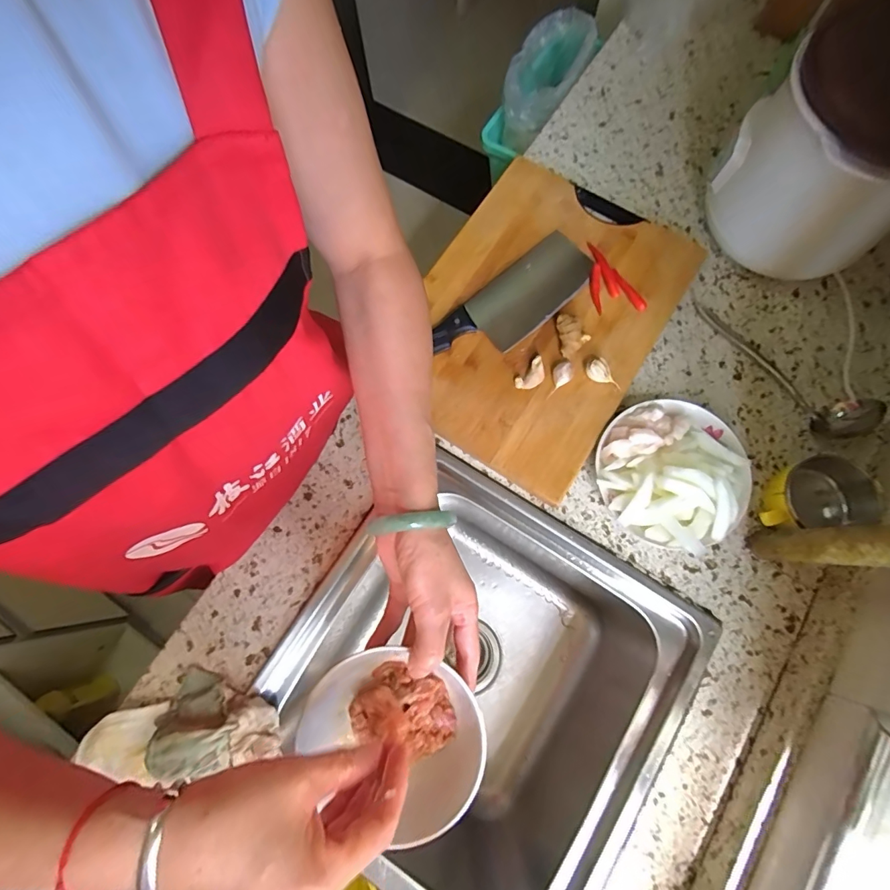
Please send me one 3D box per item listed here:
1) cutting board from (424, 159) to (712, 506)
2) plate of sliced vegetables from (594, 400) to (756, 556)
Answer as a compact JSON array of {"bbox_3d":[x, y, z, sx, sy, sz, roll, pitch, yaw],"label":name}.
[{"bbox_3d":[0.116,-0.170,0.576,0.285,0.034,0.403,32,79,9],"label":"cutting board"},{"bbox_3d":[0.261,0.031,0.515,0.163,0.056,0.167,0,76,1],"label":"plate of sliced vegetables"}]

